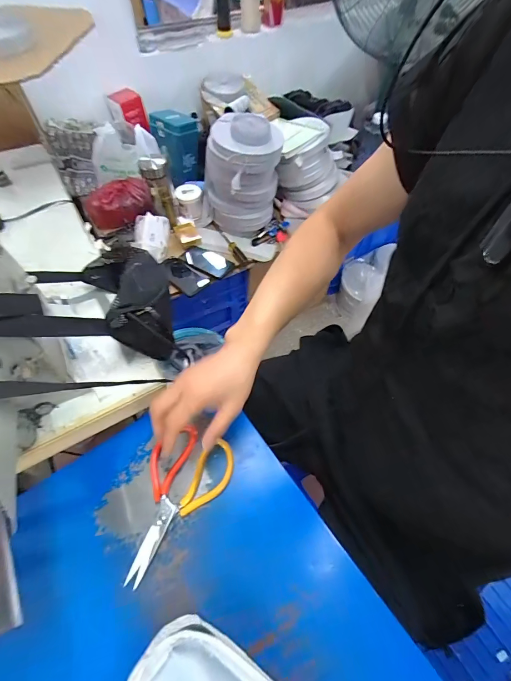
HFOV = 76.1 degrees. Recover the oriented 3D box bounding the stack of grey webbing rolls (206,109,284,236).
[{"bbox_3d":[-0.037,-0.471,0.953,0.180,0.283,0.195,-28,62,-17],"label":"stack of grey webbing rolls"}]

